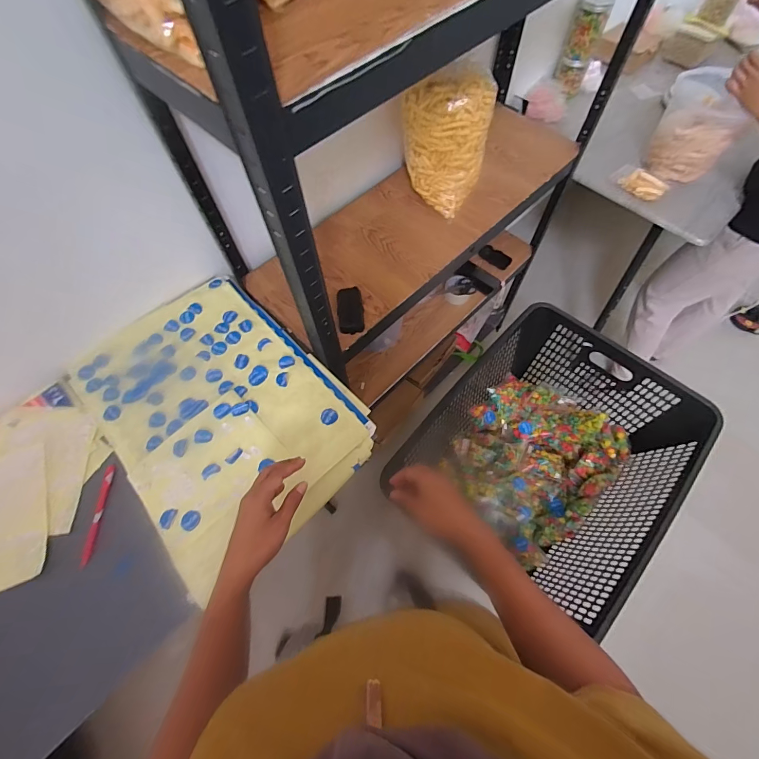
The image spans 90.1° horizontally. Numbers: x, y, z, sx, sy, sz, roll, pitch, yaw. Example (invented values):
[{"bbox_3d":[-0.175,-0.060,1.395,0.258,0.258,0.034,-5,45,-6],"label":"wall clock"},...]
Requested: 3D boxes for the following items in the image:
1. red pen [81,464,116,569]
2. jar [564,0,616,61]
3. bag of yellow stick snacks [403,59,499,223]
[{"bbox_3d":[-0.443,0.212,0.600,0.014,0.008,0.149,0,65,2],"label":"red pen"},{"bbox_3d":[0.614,-1.042,1.116,0.095,0.139,0.112,22,67,12],"label":"jar"},{"bbox_3d":[0.144,-0.521,0.829,0.158,0.242,0.122,38,71,18],"label":"bag of yellow stick snacks"}]

